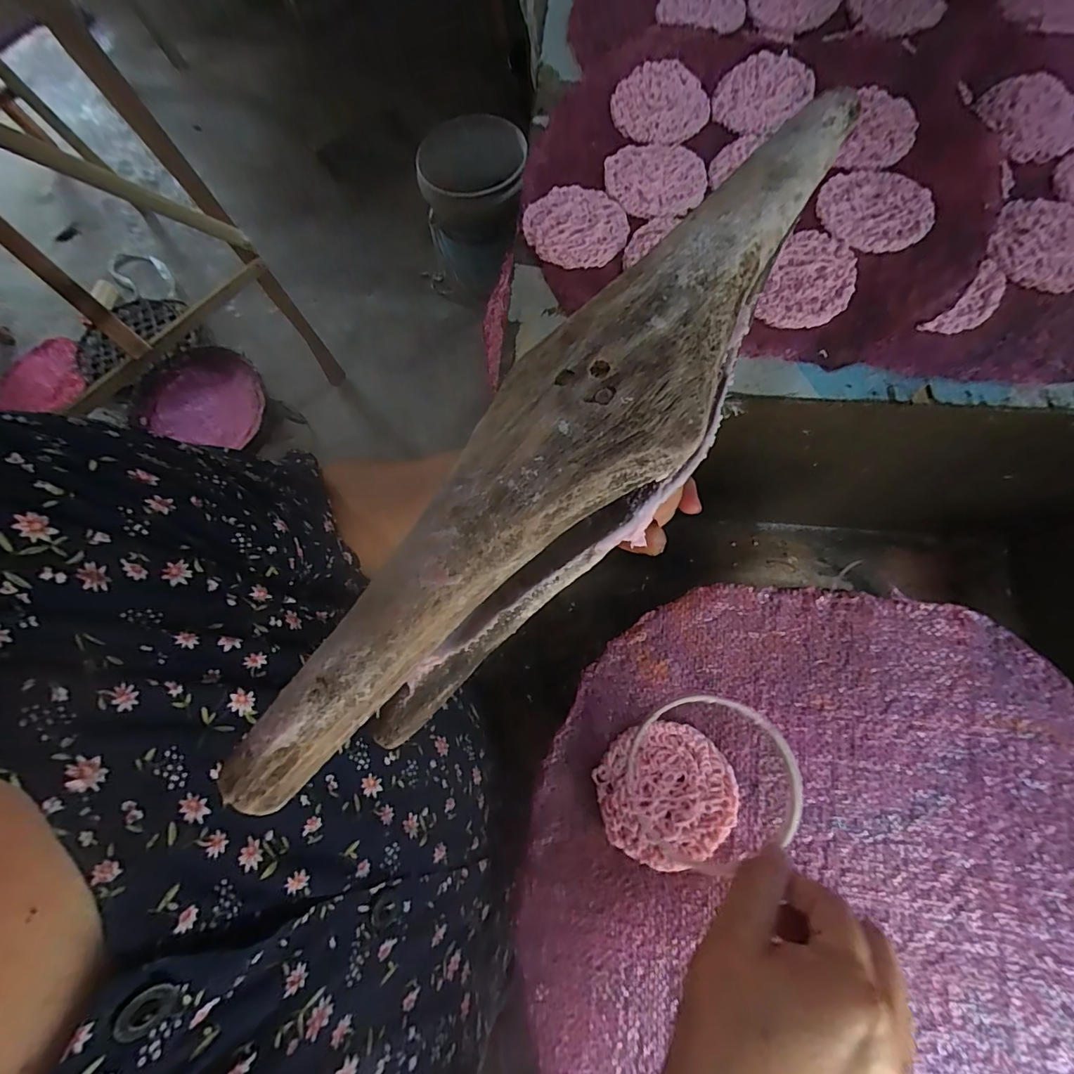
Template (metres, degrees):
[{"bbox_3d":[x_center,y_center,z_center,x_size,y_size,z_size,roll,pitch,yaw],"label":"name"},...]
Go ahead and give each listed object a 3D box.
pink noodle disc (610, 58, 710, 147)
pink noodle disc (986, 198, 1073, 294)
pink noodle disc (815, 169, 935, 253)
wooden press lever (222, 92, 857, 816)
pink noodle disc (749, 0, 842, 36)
[{"bbox_3d":[0.109,-0.369,0.409,0.077,0.016,0.070,-35,74,-7],"label":"pink noodle disc"},{"bbox_3d":[0.365,-0.210,0.343,0.075,0.005,0.079,28,76,12],"label":"pink noodle disc"},{"bbox_3d":[0.249,-0.243,0.353,0.076,0.004,0.079,-1,72,4],"label":"pink noodle disc"},{"bbox_3d":[0.015,-0.031,0.162,0.062,0.029,0.280,39,84,10],"label":"wooden press lever"},{"bbox_3d":[0.234,-0.486,0.437,0.082,0.008,0.070,-39,74,-8],"label":"pink noodle disc"}]

